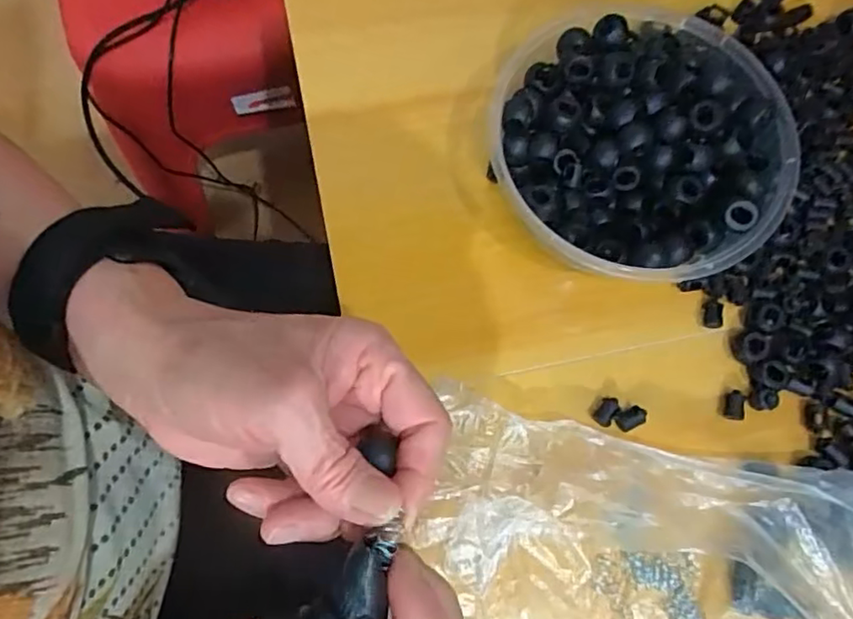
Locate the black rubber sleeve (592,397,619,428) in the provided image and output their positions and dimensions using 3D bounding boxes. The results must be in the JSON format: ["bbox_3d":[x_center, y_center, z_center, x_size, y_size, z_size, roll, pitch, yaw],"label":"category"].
[{"bbox_3d":[0.089,0.051,0.304,0.009,0.009,0.014,24,76,4],"label":"black rubber sleeve"}]

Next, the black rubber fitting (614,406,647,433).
[{"bbox_3d":[0.102,0.055,0.303,0.016,0.009,0.010,-21,77,-8],"label":"black rubber fitting"}]

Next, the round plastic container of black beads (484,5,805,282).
[{"bbox_3d":[0.103,-0.075,0.309,0.143,0.061,0.136,4,74,-1],"label":"round plastic container of black beads"}]

